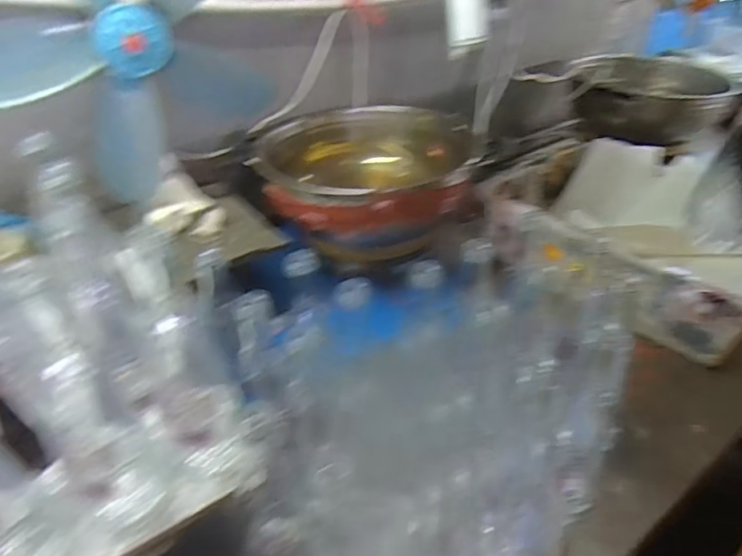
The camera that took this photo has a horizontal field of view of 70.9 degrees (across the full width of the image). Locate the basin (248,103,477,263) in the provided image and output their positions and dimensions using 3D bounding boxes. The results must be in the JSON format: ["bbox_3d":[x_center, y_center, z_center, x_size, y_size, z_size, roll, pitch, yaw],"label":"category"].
[{"bbox_3d":[-0.012,-0.145,0.816,0.314,0.149,0.314,1,38,-1],"label":"basin"}]

